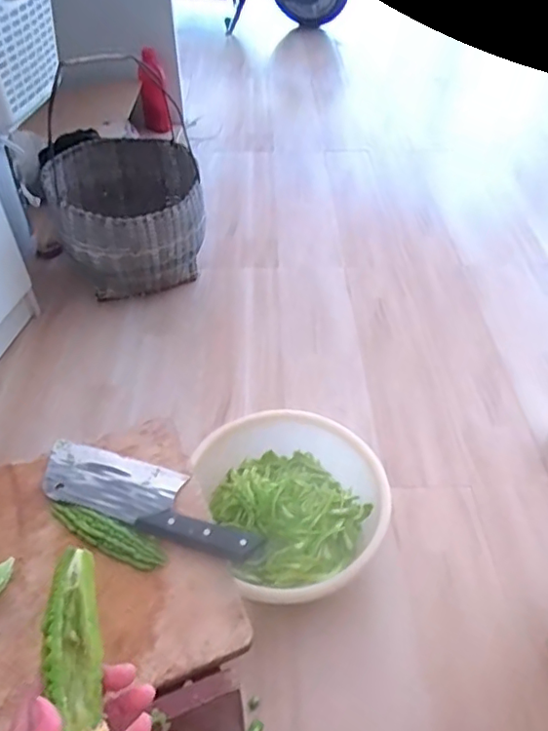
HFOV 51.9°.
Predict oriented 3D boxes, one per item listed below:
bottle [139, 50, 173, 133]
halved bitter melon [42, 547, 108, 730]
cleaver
[{"bbox_3d":[-0.360,-0.824,1.700,0.079,0.203,0.075,-7,48,-8],"label":"bottle"},{"bbox_3d":[-0.128,0.188,0.361,0.030,0.025,0.132,-7,67,-8],"label":"halved bitter melon"},{"bbox_3d":[-0.137,0.147,0.630,0.265,0.016,0.080,14,48,13],"label":"cleaver"}]

